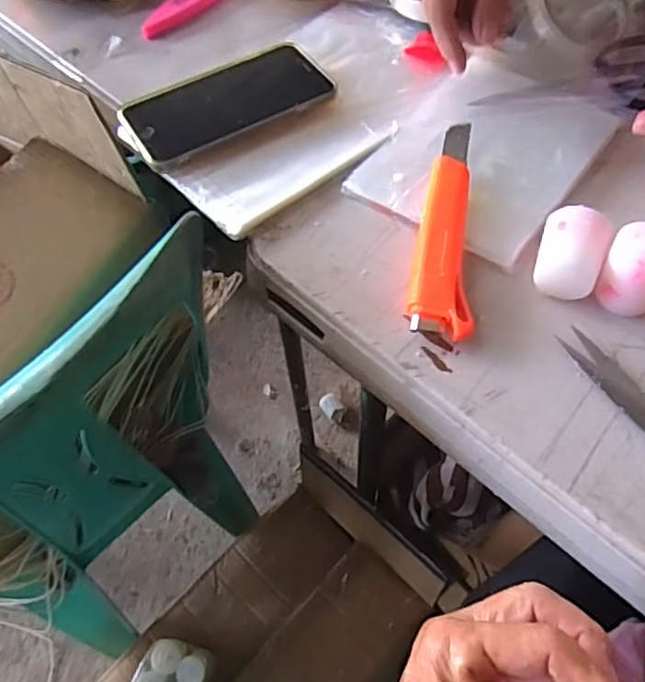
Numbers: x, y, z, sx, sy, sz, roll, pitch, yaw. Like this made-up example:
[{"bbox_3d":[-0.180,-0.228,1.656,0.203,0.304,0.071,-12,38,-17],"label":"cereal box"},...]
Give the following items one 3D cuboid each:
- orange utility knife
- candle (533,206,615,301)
[{"bbox_3d":[0.080,-0.078,0.388,0.036,0.026,0.168,8,57,6],"label":"orange utility knife"},{"bbox_3d":[0.149,-0.053,0.363,0.037,0.037,0.044,19,59,13],"label":"candle"}]

